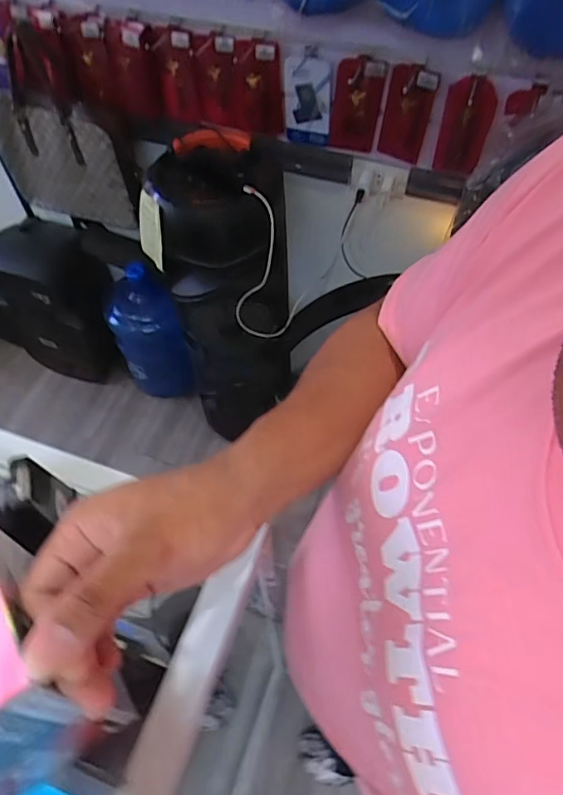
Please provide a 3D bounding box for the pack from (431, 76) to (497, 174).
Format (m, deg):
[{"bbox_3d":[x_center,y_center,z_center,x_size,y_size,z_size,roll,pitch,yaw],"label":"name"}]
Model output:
[{"bbox_3d":[0.333,-0.490,0.951,0.085,0.191,0.025,23,69,14],"label":"pack"}]

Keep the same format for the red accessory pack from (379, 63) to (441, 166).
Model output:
[{"bbox_3d":[0.236,-0.529,0.975,0.083,0.174,0.031,28,64,15],"label":"red accessory pack"}]

